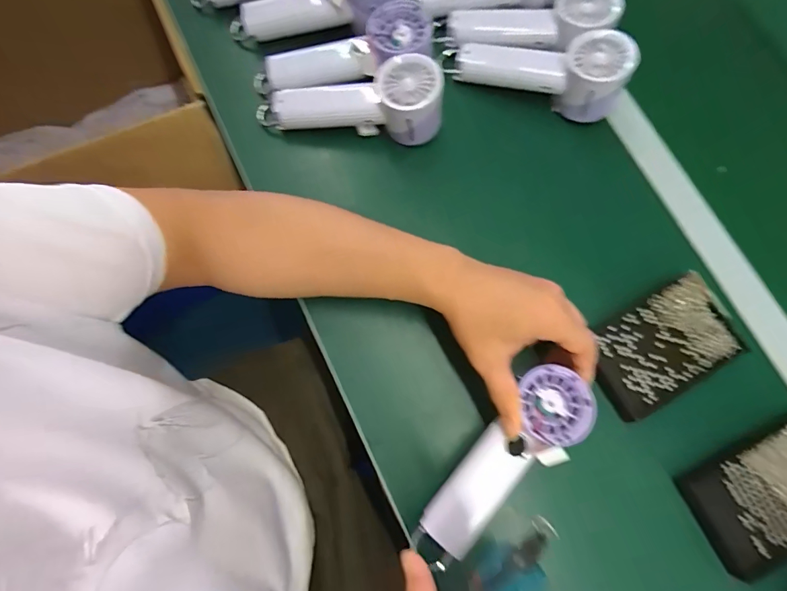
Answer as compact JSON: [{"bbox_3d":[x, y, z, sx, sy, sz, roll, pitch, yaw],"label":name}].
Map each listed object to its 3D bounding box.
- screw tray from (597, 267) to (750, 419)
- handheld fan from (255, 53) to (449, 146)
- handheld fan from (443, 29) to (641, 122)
[{"bbox_3d":[0.260,0.048,0.391,0.140,0.013,0.085,-30,80,-8],"label":"screw tray"},{"bbox_3d":[-0.043,-0.199,0.429,0.195,0.058,0.066,-1,77,13],"label":"handheld fan"},{"bbox_3d":[0.151,-0.238,0.441,0.188,0.065,0.062,14,77,18],"label":"handheld fan"}]

